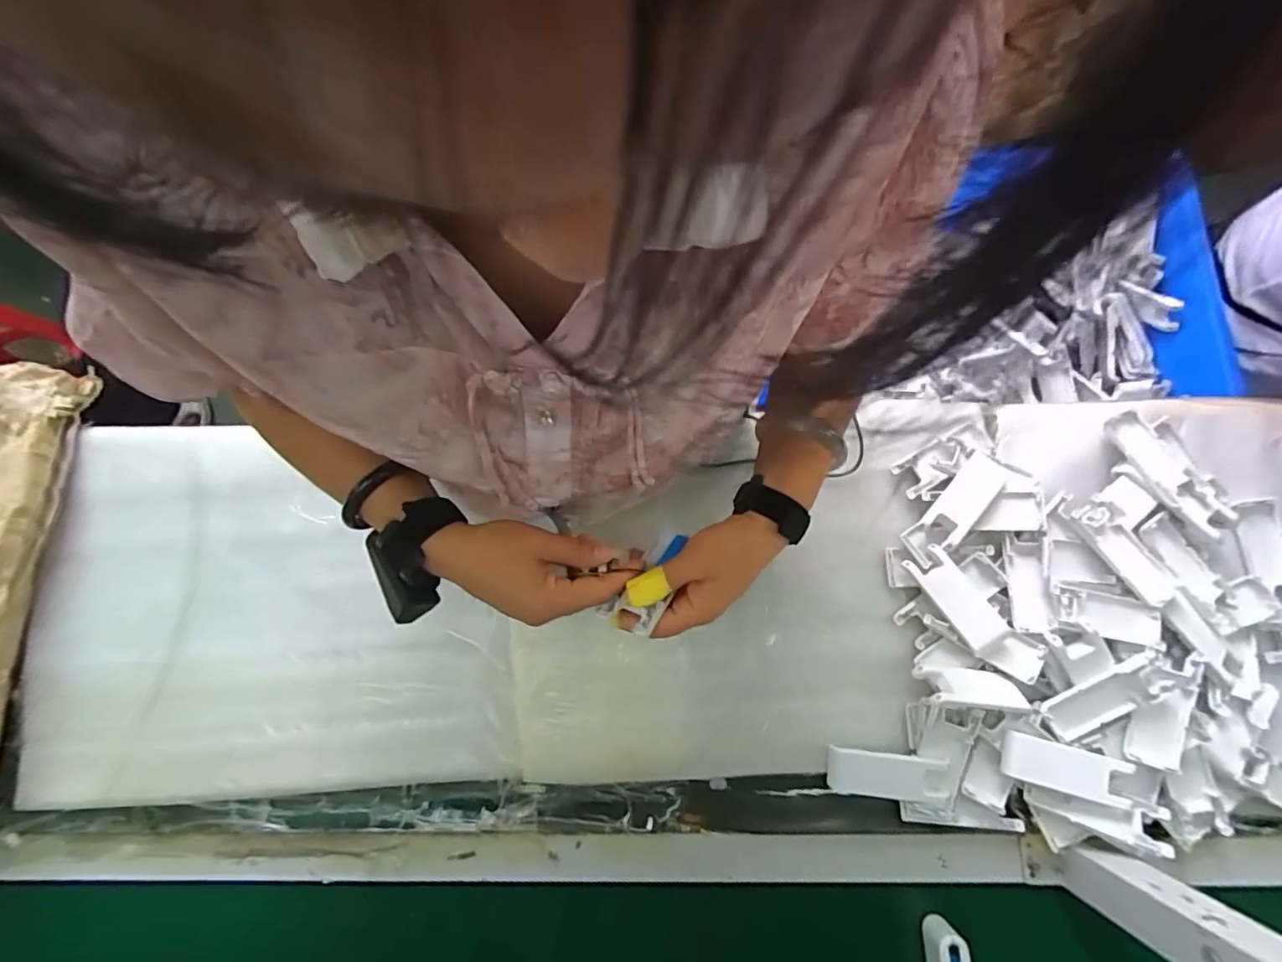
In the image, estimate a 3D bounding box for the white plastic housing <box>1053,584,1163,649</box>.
[{"bbox_3d":[0.422,0.121,0.495,0.086,0.017,0.037,12,79,5],"label":"white plastic housing"}]

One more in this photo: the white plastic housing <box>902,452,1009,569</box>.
[{"bbox_3d":[0.311,0.025,0.545,0.038,0.024,0.128,41,83,10],"label":"white plastic housing"}]

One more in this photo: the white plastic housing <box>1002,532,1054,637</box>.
[{"bbox_3d":[0.370,0.097,0.527,0.032,0.017,0.092,4,78,3],"label":"white plastic housing"}]

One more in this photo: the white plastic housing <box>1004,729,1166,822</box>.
[{"bbox_3d":[0.382,0.255,0.482,0.125,0.023,0.039,14,79,5],"label":"white plastic housing"}]

